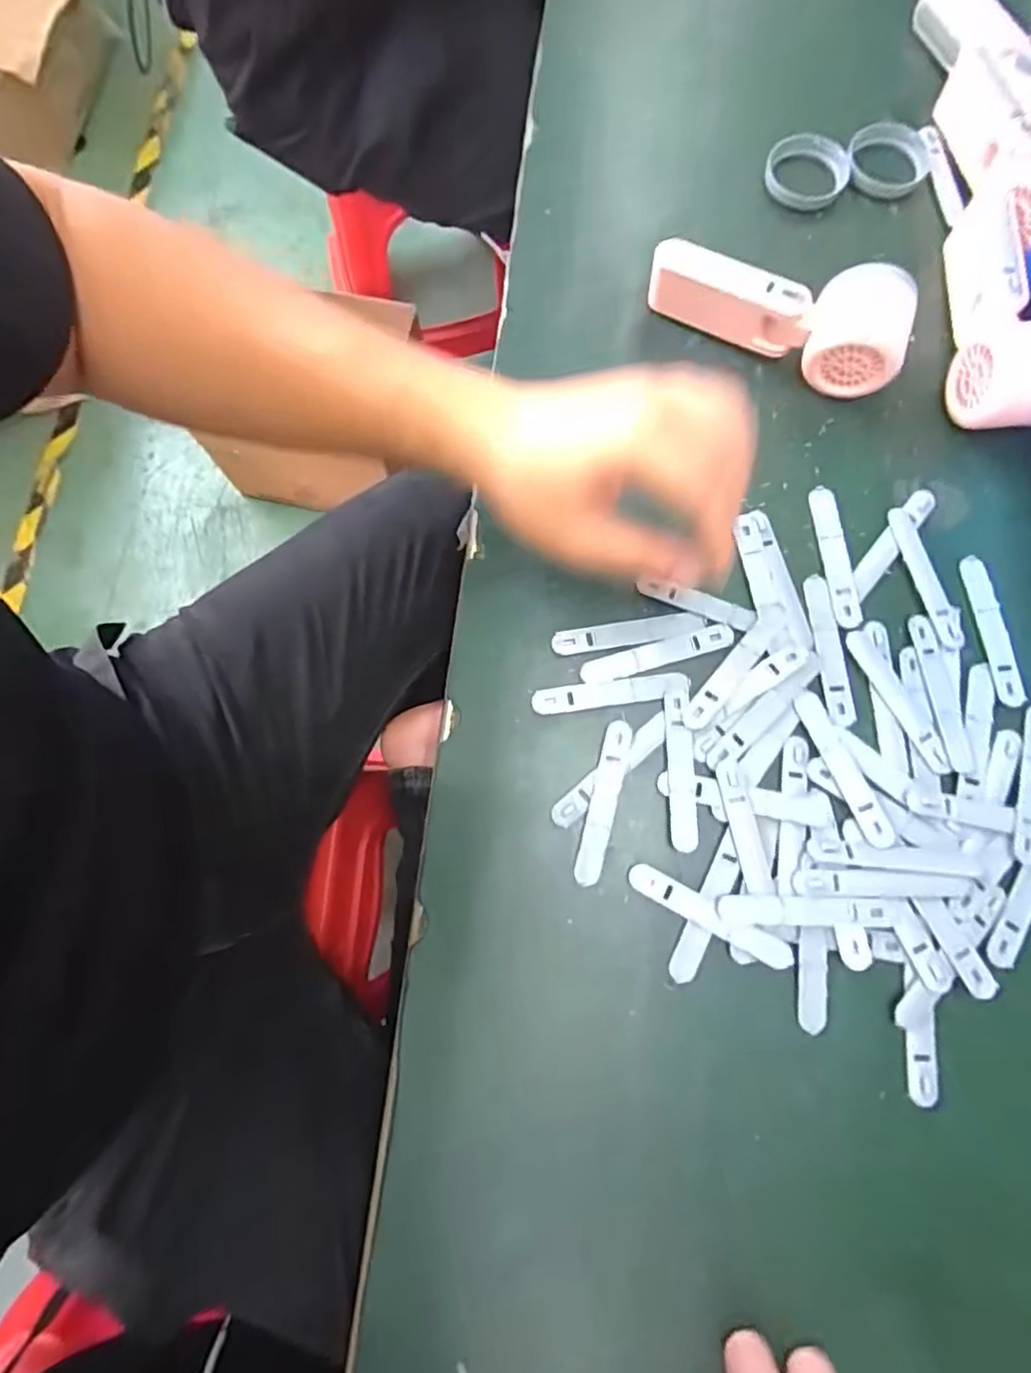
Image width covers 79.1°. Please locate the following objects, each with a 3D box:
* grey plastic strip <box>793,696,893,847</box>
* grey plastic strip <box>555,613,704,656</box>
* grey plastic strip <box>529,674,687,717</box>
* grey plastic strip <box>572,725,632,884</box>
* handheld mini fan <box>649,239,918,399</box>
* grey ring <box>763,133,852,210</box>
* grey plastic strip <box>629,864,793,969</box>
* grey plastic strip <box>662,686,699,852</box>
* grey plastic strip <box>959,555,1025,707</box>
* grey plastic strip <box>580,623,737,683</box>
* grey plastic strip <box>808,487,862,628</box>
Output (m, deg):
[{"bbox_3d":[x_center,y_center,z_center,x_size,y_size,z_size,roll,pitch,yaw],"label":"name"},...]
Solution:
[{"bbox_3d":[0.190,0.047,0.361,0.017,0.006,0.093,-23,79,-4],"label":"grey plastic strip"},{"bbox_3d":[0.070,-0.033,0.384,0.094,0.004,0.016,-9,79,-2],"label":"grey plastic strip"},{"bbox_3d":[0.058,0.004,0.377,0.094,0.004,0.016,-7,79,-1],"label":"grey plastic strip"},{"bbox_3d":[0.052,0.068,0.363,0.016,0.004,0.094,14,79,3],"label":"grey plastic strip"},{"bbox_3d":[0.166,-0.239,0.404,0.162,0.055,0.060,12,79,3],"label":"handheld mini fan"},{"bbox_3d":[0.215,-0.380,0.461,0.059,0.019,0.059,0,79,0],"label":"grey ring"},{"bbox_3d":[0.108,0.128,0.347,0.093,0.007,0.016,29,80,6],"label":"grey plastic strip"},{"bbox_3d":[0.097,0.048,0.365,0.016,0.004,0.092,-1,78,0],"label":"grey plastic strip"},{"bbox_3d":[0.291,-0.035,0.381,0.018,0.004,0.095,-5,79,-1],"label":"grey plastic strip"},{"bbox_3d":[0.087,-0.020,0.382,0.095,0.004,0.015,-16,79,-3],"label":"grey plastic strip"},{"bbox_3d":[0.202,-0.082,0.394,0.017,0.004,0.093,-5,79,-1],"label":"grey plastic strip"}]

